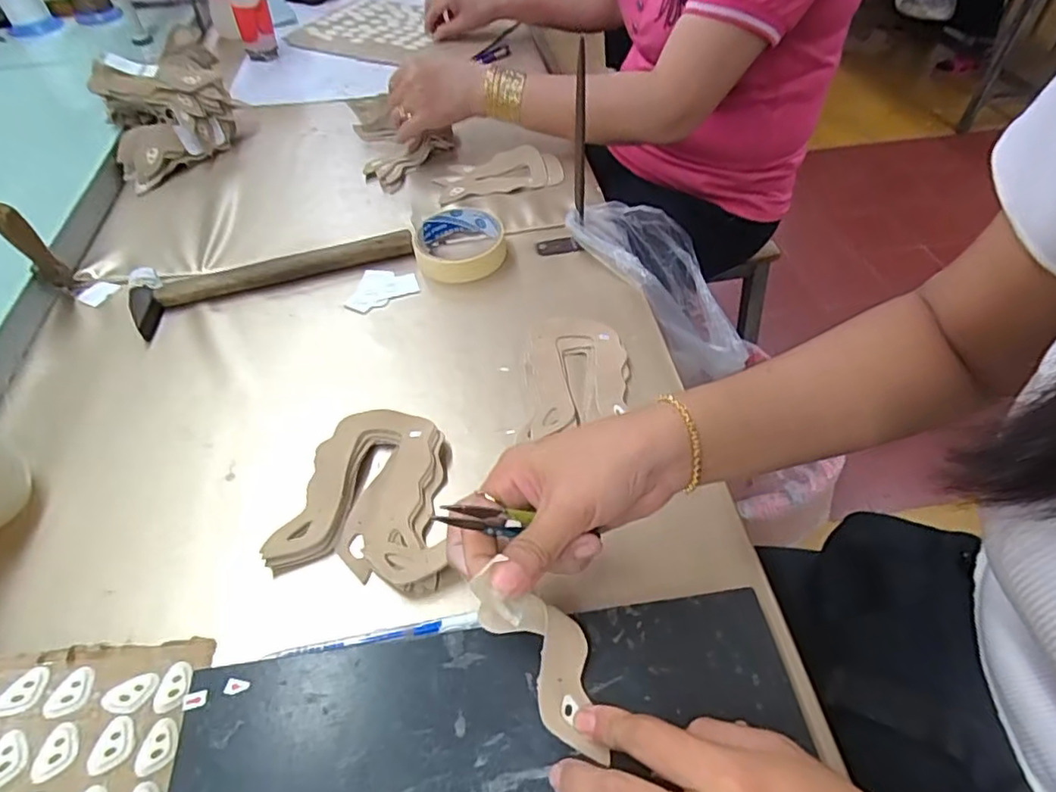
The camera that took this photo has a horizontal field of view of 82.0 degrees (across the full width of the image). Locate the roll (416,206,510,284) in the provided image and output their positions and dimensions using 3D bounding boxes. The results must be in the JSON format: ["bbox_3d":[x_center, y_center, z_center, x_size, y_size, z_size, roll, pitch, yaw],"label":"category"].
[{"bbox_3d":[-0.064,-0.144,0.575,0.082,0.026,0.087,-1,49,1],"label":"roll"}]

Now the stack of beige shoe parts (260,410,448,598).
[{"bbox_3d":[-0.099,0.065,0.403,0.106,0.017,0.123,5,49,6],"label":"stack of beige shoe parts"}]

